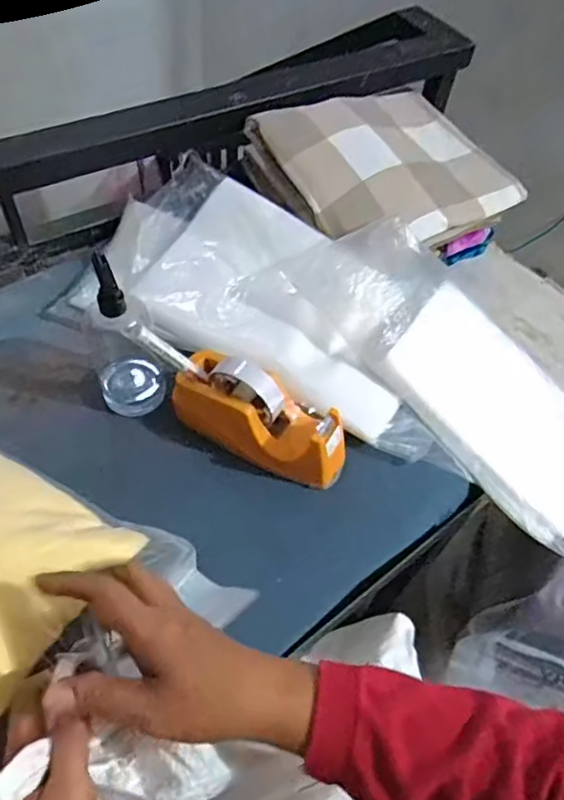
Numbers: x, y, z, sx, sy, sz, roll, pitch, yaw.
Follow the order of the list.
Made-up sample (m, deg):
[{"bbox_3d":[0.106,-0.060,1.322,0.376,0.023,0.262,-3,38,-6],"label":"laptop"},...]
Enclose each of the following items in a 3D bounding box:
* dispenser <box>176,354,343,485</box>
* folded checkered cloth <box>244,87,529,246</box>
[{"bbox_3d":[-0.023,0.011,0.628,0.194,0.107,0.063,30,57,15],"label":"dispenser"},{"bbox_3d":[0.156,-0.334,0.843,0.323,0.052,0.260,-24,71,-25],"label":"folded checkered cloth"}]

